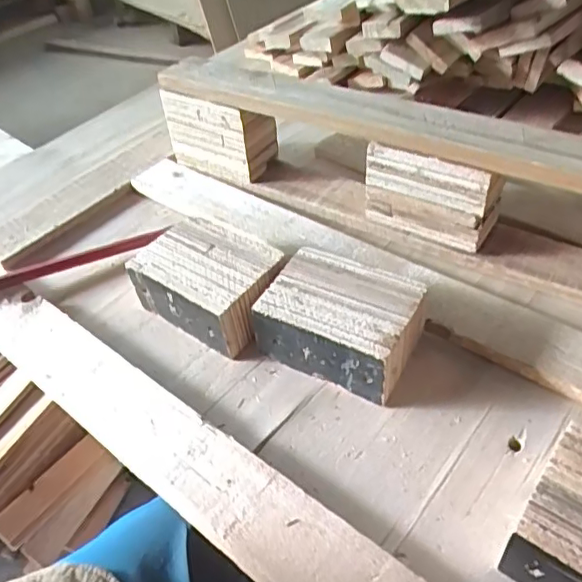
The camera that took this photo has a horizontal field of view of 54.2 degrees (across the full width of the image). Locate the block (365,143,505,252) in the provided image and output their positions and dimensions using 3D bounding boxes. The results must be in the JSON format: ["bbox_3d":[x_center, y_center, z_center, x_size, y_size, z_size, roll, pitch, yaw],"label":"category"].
[{"bbox_3d":[0.136,-0.096,0.549,0.118,0.089,0.064,28,53,29],"label":"block"}]

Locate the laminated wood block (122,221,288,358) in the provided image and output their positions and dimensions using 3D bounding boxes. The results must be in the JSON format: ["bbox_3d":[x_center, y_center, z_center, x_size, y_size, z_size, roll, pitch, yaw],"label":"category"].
[{"bbox_3d":[-0.074,-0.008,0.525,0.123,0.059,0.089,26,53,28],"label":"laminated wood block"}]

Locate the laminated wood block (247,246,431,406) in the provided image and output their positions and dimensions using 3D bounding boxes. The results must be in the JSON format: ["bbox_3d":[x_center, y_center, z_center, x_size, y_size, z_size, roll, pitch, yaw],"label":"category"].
[{"bbox_3d":[0.043,0.026,0.478,0.121,0.060,0.091,21,50,25],"label":"laminated wood block"}]

